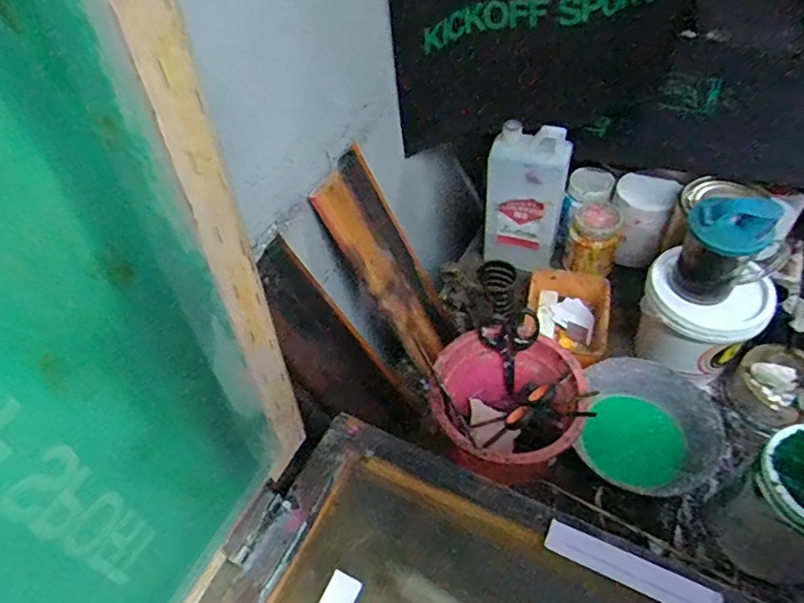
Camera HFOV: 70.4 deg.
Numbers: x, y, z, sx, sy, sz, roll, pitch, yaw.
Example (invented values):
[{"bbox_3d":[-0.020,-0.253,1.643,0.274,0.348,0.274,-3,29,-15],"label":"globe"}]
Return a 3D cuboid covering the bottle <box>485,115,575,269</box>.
[{"bbox_3d":[0.170,-0.139,0.761,0.107,0.197,0.066,12,53,15],"label":"bottle"}]

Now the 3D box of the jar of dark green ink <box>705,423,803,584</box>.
[{"bbox_3d":[0.358,0.189,0.516,0.101,0.141,0.094,-3,51,4],"label":"jar of dark green ink"}]

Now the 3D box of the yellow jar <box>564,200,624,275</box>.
[{"bbox_3d":[0.267,-0.087,0.784,0.071,0.087,0.070,16,54,18],"label":"yellow jar"}]

